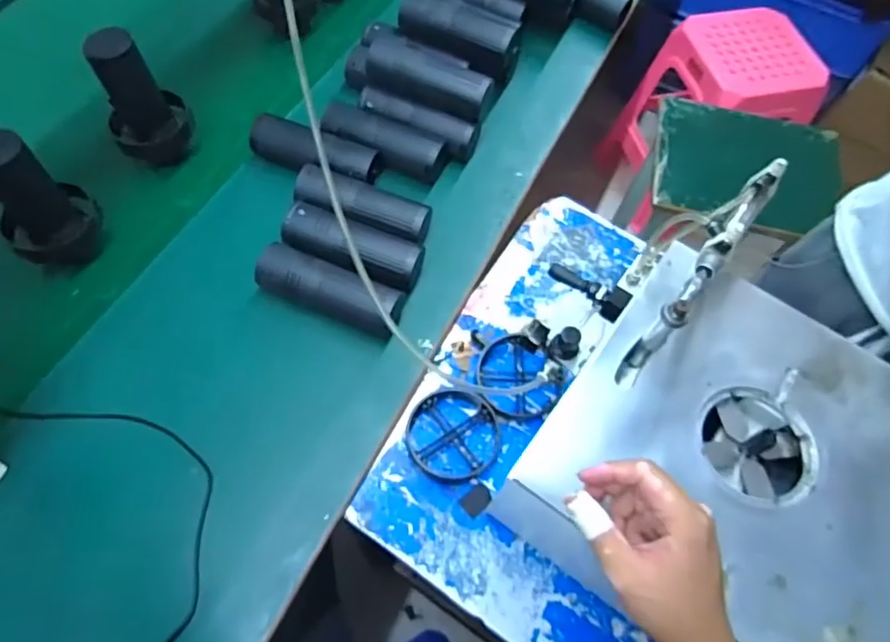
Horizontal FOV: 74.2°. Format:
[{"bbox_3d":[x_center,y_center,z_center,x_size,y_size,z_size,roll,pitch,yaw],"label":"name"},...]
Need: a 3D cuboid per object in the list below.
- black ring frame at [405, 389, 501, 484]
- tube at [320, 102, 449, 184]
[{"bbox_3d":[0.009,0.120,0.636,0.100,0.021,0.102,0,60,0],"label":"black ring frame"},{"bbox_3d":[-0.078,-0.235,0.771,0.167,0.045,0.058,24,62,-1],"label":"tube"}]

